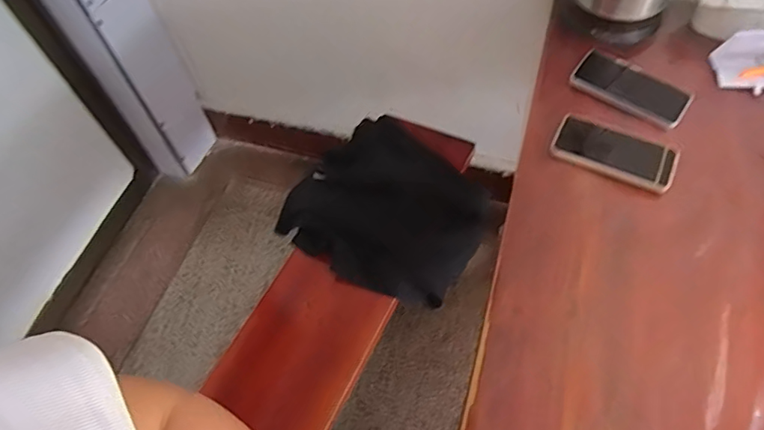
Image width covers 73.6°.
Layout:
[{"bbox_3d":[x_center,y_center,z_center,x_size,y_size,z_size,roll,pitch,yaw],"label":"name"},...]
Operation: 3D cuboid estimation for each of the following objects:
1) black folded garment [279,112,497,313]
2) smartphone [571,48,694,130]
[{"bbox_3d":[0.005,0.003,0.997,0.302,0.097,0.348,-41,65,-20],"label":"black folded garment"},{"bbox_3d":[0.370,-0.190,0.755,0.162,0.015,0.084,32,71,17],"label":"smartphone"}]

